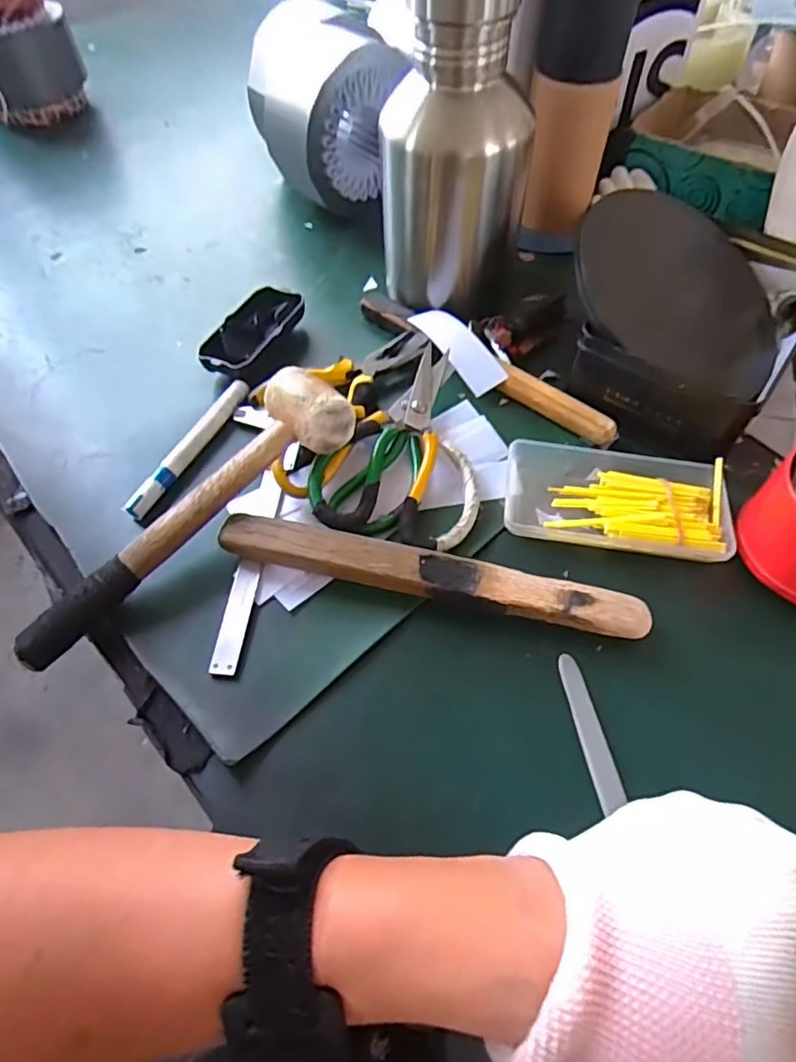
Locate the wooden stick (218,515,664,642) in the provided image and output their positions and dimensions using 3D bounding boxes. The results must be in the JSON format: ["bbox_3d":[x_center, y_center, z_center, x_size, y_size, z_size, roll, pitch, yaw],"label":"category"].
[{"bbox_3d":[0.018,0.026,0.366,0.273,0.015,0.031,11,59,10],"label":"wooden stick"}]

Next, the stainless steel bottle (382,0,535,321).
[{"bbox_3d":[0.046,-0.302,0.454,0.096,0.224,0.095,-39,64,-20],"label":"stainless steel bottle"}]

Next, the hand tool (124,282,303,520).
[{"bbox_3d":[-0.154,-0.118,0.472,0.054,0.035,0.251,19,60,14],"label":"hand tool"}]

